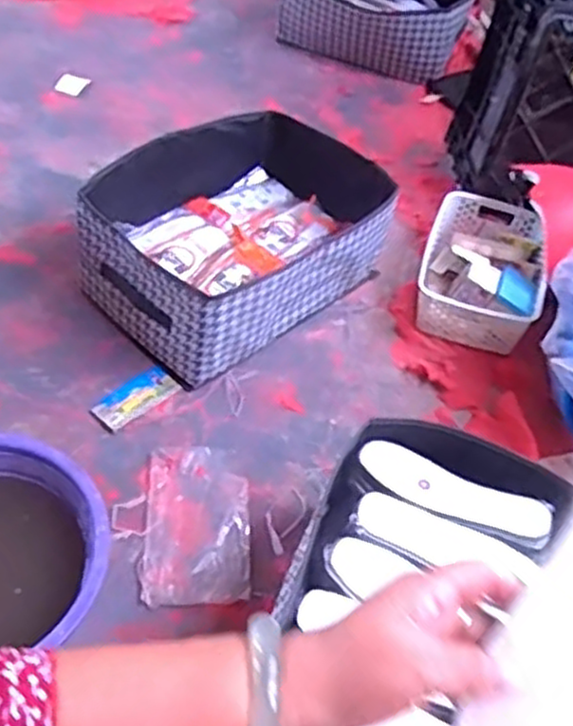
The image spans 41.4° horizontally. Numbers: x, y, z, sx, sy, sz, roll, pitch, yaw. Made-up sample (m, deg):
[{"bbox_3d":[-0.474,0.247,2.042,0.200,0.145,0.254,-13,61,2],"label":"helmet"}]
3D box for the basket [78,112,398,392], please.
[{"bbox_3d":[-0.066,-0.207,1.191,0.320,0.165,0.455,38,55,23],"label":"basket"}]

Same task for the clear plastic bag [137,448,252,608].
[{"bbox_3d":[-0.112,0.198,0.954,0.131,0.014,0.201,2,49,-8],"label":"clear plastic bag"}]

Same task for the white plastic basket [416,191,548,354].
[{"bbox_3d":[0.331,-0.164,1.286,0.196,0.091,0.299,18,49,7],"label":"white plastic basket"}]

